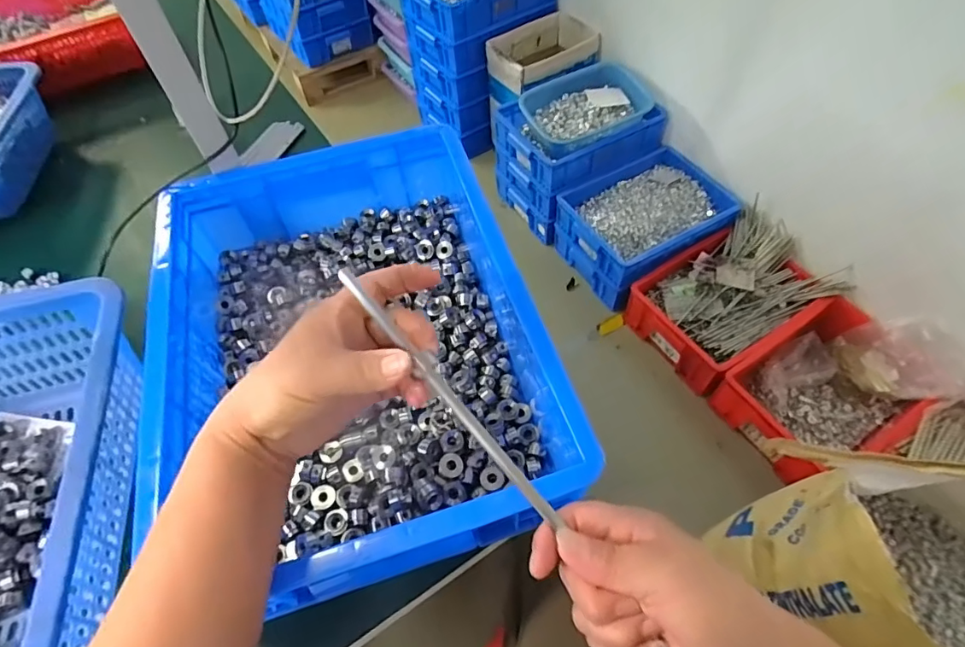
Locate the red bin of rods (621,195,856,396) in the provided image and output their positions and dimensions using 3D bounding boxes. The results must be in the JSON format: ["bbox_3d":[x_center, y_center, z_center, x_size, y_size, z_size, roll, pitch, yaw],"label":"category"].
[{"bbox_3d":[0.668,-0.079,1.377,0.506,0.150,0.334,-29,60,-16],"label":"red bin of rods"}]

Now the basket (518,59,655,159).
[{"bbox_3d":[0.294,-0.654,1.533,0.357,0.125,0.271,-31,60,-17],"label":"basket"}]

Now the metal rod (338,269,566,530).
[{"bbox_3d":[-0.022,0.040,0.303,0.010,0.004,0.187,-39,86,-21],"label":"metal rod"}]

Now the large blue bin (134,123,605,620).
[{"bbox_3d":[-0.119,0.004,0.462,0.299,0.099,0.413,-16,57,-8],"label":"large blue bin"}]

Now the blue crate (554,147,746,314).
[{"bbox_3d":[0.477,-0.302,1.534,0.457,0.172,0.350,-30,60,-17],"label":"blue crate"}]

